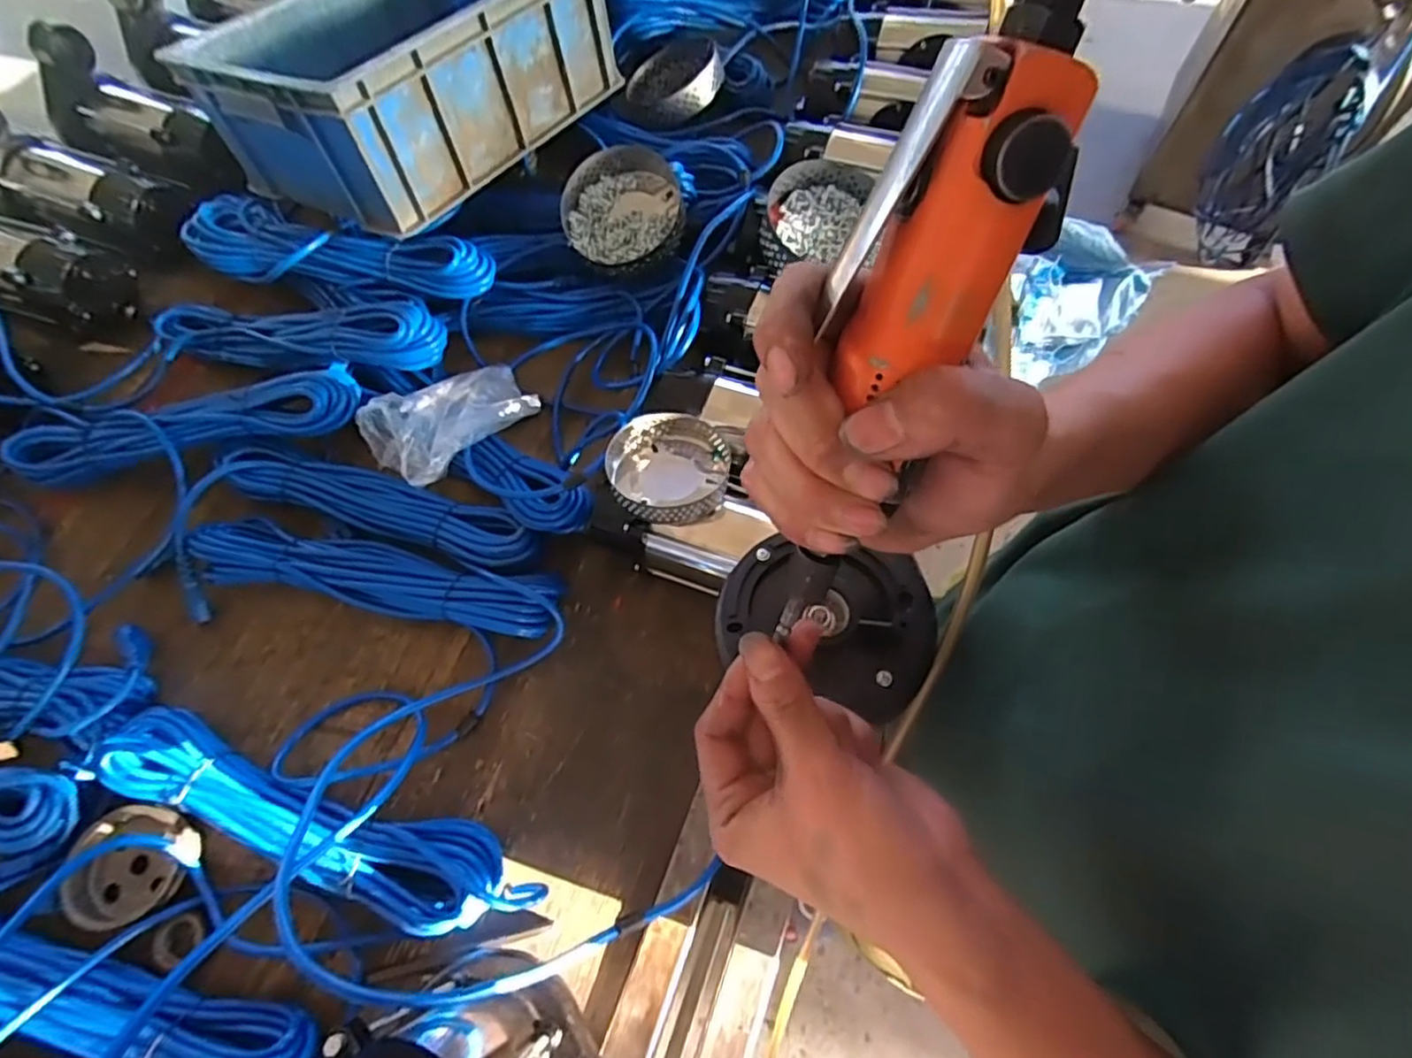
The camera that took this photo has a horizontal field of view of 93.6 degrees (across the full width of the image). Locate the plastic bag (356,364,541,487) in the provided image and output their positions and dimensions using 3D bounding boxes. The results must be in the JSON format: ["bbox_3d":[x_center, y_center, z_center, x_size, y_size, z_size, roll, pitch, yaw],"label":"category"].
[{"bbox_3d":[-0.251,-0.114,0.654,0.105,0.067,0.158,40,73,18],"label":"plastic bag"}]

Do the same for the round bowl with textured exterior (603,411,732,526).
[{"bbox_3d":[-0.033,-0.051,0.586,0.102,0.053,0.106,-1,66,2],"label":"round bowl with textured exterior"}]

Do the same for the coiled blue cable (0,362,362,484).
[{"bbox_3d":[-0.531,-0.102,0.670,0.350,0.059,0.078,-11,66,-3],"label":"coiled blue cable"}]

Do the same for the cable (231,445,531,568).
[{"bbox_3d":[-0.315,-0.026,0.639,0.324,0.033,0.054,16,68,6],"label":"cable"}]

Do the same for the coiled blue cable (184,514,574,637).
[{"bbox_3d":[-0.309,0.045,0.622,0.358,0.061,0.070,11,66,7],"label":"coiled blue cable"}]

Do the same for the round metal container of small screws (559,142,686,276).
[{"bbox_3d":[-0.093,-0.355,0.745,0.138,0.050,0.142,-6,74,2],"label":"round metal container of small screws"}]

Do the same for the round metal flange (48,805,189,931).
[{"bbox_3d":[-0.461,0.273,0.535,0.093,0.035,0.090,-1,66,2],"label":"round metal flange"}]

